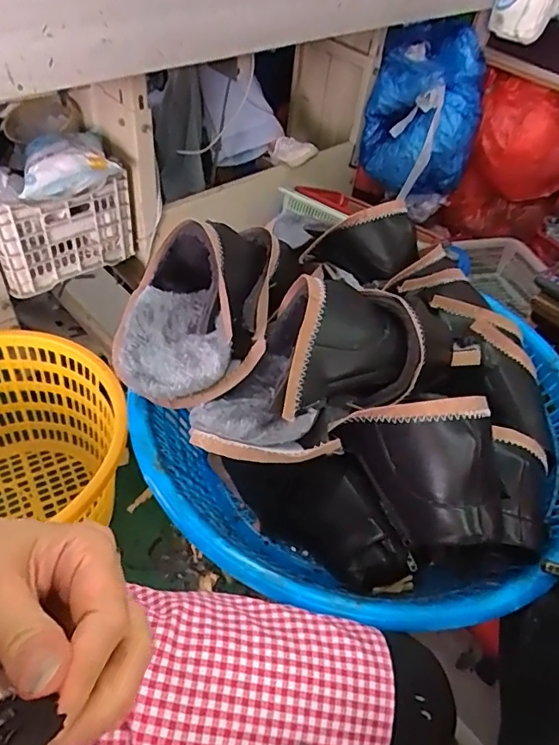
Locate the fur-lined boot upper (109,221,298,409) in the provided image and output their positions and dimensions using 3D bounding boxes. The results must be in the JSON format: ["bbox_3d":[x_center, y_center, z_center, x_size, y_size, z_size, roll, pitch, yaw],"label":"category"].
[{"bbox_3d":[-0.090,-0.082,0.607,0.180,0.116,0.226,10,47,2],"label":"fur-lined boot upper"}]

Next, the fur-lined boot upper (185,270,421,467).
[{"bbox_3d":[0.031,0.004,0.518,0.181,0.127,0.202,25,49,15],"label":"fur-lined boot upper"}]

